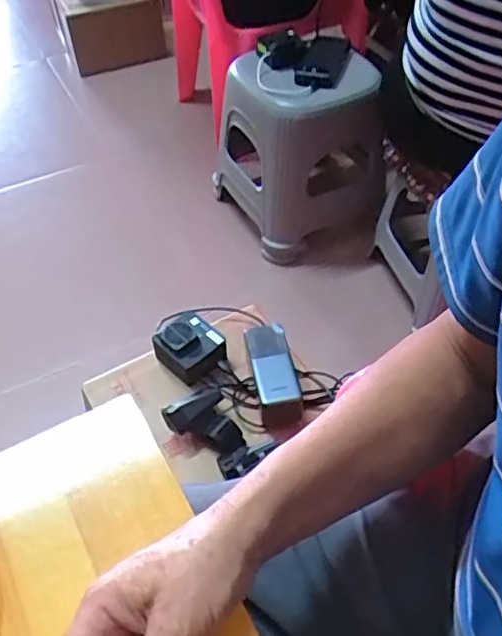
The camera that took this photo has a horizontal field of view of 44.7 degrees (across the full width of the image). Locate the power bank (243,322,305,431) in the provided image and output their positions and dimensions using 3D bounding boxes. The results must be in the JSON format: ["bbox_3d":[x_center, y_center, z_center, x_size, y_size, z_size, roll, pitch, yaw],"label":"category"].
[{"bbox_3d":[0.029,0.072,0.792,0.055,0.048,0.134,-10,50,-6],"label":"power bank"}]

